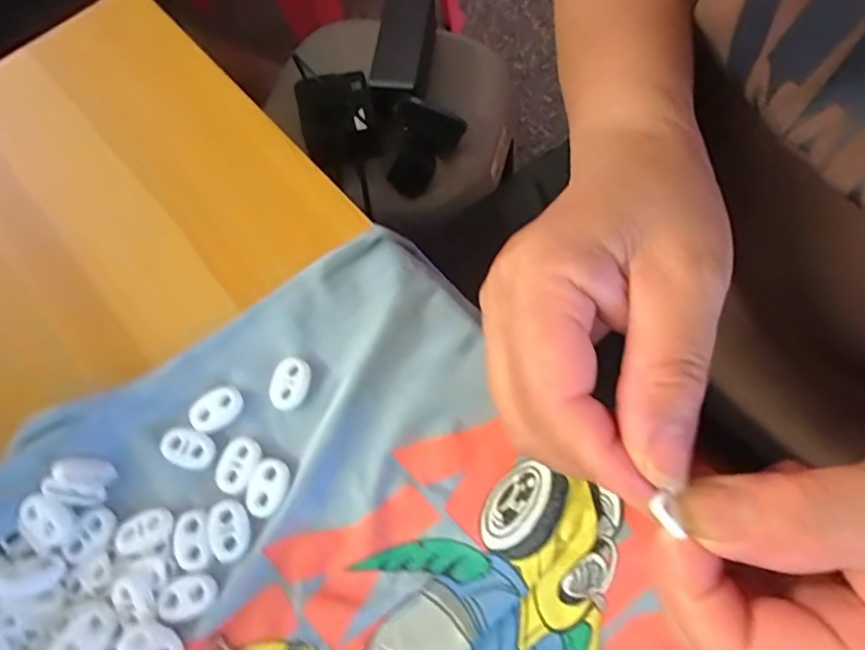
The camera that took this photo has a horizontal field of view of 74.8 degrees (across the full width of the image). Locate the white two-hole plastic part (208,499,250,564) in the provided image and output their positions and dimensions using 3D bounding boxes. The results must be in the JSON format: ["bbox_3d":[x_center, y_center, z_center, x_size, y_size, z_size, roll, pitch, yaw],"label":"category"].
[{"bbox_3d":[-0.080,0.079,0.220,0.015,0.004,0.023,-17,68,-7],"label":"white two-hole plastic part"}]

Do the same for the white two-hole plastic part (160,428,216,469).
[{"bbox_3d":[-0.101,0.050,0.233,0.023,0.004,0.015,16,68,7],"label":"white two-hole plastic part"}]

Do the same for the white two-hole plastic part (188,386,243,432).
[{"bbox_3d":[-0.092,0.035,0.238,0.023,0.004,0.016,-27,70,-11],"label":"white two-hole plastic part"}]

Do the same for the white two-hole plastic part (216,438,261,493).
[{"bbox_3d":[-0.079,0.056,0.229,0.016,0.004,0.022,24,69,10],"label":"white two-hole plastic part"}]

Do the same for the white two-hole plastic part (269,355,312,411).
[{"bbox_3d":[-0.061,0.025,0.242,0.015,0.004,0.023,13,68,5],"label":"white two-hole plastic part"}]

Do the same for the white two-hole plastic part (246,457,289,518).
[{"bbox_3d":[-0.066,0.064,0.225,0.015,0.004,0.023,15,68,6],"label":"white two-hole plastic part"}]

